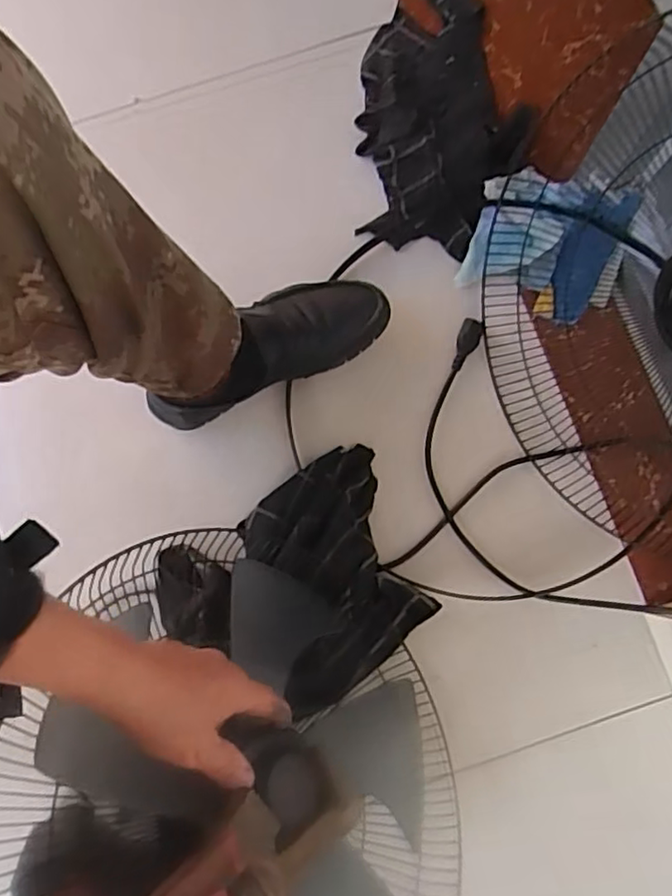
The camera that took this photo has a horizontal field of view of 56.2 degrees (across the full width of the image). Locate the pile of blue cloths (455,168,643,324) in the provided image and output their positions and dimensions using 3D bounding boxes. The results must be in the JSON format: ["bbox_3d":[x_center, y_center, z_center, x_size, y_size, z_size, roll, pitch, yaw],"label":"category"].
[{"bbox_3d":[0.222,-0.220,0.658,0.156,0.067,0.129,22,81,5],"label":"pile of blue cloths"}]

